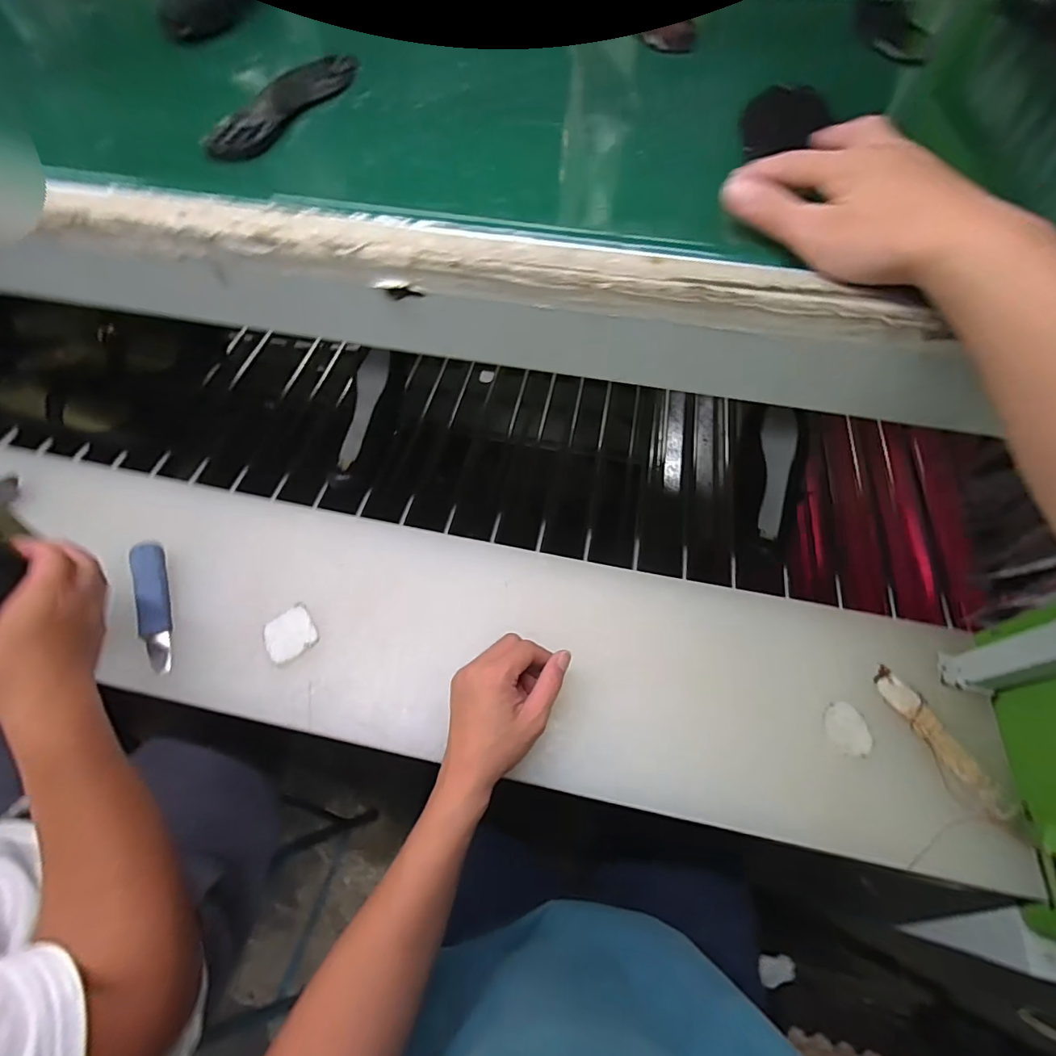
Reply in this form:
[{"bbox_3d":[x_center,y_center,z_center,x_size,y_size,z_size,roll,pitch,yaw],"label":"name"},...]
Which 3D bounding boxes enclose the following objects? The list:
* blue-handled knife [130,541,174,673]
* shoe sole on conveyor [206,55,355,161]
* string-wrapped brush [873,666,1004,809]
[{"bbox_3d":[-0.408,0.080,0.515,0.024,0.021,0.154,-21,62,-12],"label":"blue-handled knife"},{"bbox_3d":[-0.235,-0.424,0.467,0.067,0.010,0.246,8,60,5],"label":"shoe sole on conveyor"},{"bbox_3d":[0.391,0.197,0.454,0.028,0.009,0.133,-28,64,-15],"label":"string-wrapped brush"}]

